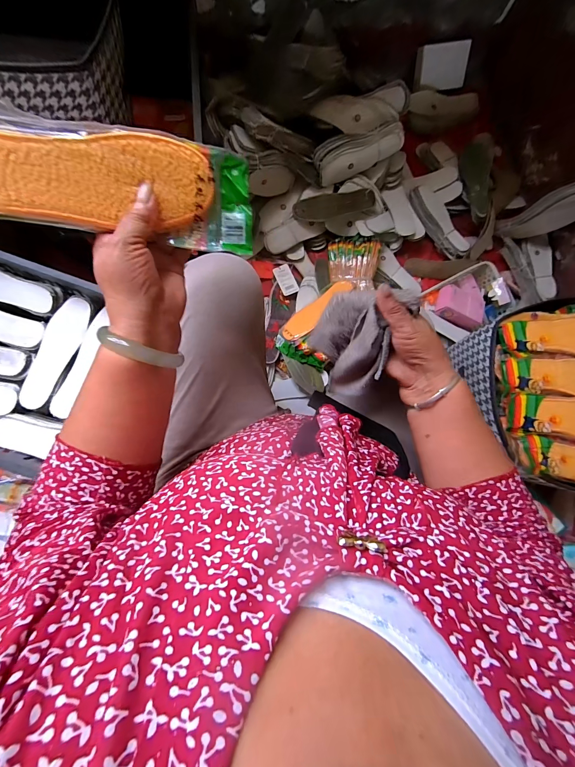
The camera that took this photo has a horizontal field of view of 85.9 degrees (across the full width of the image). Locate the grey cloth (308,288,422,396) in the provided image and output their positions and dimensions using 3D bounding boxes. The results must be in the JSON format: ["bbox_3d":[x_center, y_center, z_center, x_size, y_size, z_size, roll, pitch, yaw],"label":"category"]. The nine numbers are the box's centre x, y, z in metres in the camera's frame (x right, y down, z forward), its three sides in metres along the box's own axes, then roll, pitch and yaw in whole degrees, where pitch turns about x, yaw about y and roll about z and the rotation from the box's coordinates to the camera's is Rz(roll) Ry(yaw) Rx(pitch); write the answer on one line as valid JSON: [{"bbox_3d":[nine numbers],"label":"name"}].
[{"bbox_3d":[0.076,-0.053,0.353,0.086,0.078,0.116,29,81,0],"label":"grey cloth"}]

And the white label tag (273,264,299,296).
[{"bbox_3d":[-0.004,-0.281,0.838,0.047,0.004,0.087,-24,81,-2],"label":"white label tag"}]

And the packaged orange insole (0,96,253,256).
[{"bbox_3d":[-0.149,-0.166,0.254,0.239,0.012,0.082,-1,110,-21],"label":"packaged orange insole"}]

